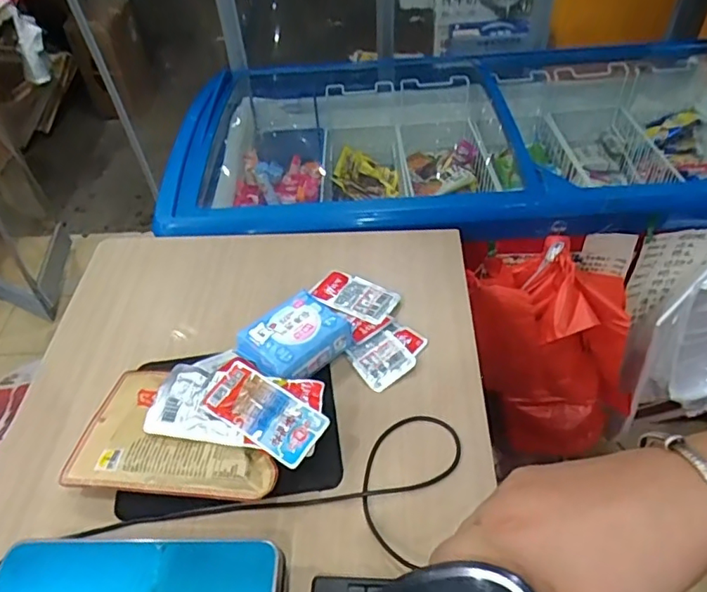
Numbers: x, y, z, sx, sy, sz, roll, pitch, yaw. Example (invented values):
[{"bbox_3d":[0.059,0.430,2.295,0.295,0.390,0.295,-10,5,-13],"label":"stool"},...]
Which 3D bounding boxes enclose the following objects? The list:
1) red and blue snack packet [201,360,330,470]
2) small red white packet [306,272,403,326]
[{"bbox_3d":[-0.101,0.131,0.619,0.137,0.007,0.066,29,64,19],"label":"red and blue snack packet"},{"bbox_3d":[-0.001,-0.003,0.793,0.127,0.010,0.068,21,53,22],"label":"small red white packet"}]

